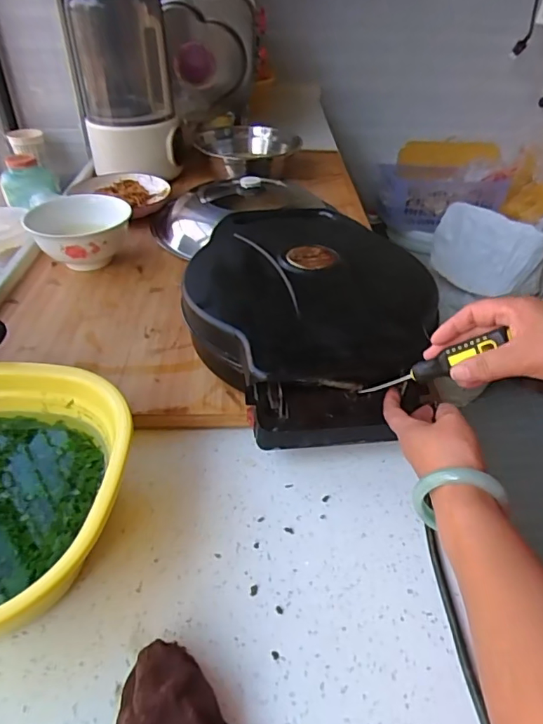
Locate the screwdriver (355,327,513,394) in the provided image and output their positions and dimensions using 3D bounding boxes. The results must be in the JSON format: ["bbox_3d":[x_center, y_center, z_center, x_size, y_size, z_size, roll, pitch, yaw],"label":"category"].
[{"bbox_3d":[0.136,0.007,0.435,0.018,0.150,0.016,-39,93,-38],"label":"screwdriver"}]

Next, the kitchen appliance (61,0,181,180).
[{"bbox_3d":[-0.285,-0.541,0.971,0.178,0.310,0.148,-9,41,-13],"label":"kitchen appliance"}]

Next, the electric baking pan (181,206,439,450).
[{"bbox_3d":[0.038,-0.078,0.610,0.268,0.104,0.368,-3,40,-6],"label":"electric baking pan"}]

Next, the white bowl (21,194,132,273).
[{"bbox_3d":[-0.288,-0.191,0.764,0.143,0.083,0.134,1,40,-1],"label":"white bowl"}]

